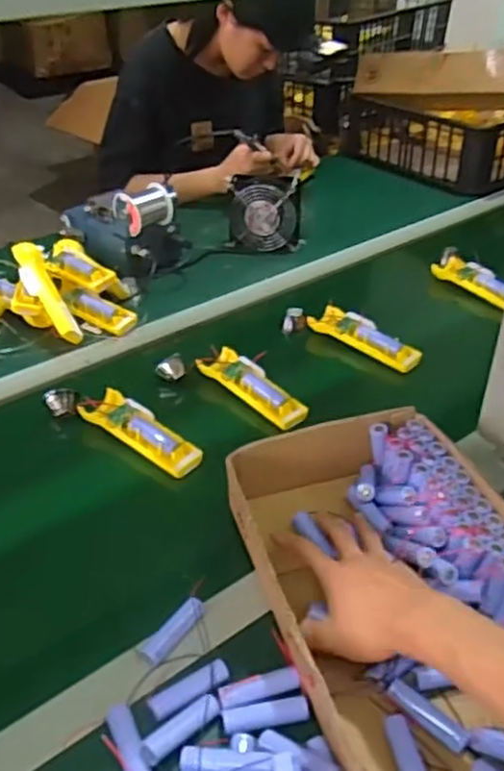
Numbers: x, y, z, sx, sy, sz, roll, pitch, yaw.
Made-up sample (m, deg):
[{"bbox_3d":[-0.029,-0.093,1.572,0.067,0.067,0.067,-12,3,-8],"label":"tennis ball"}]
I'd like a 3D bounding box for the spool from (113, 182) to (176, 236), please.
[{"bbox_3d":[-0.167,-0.279,1.110,0.083,0.054,0.054,-30,47,-35],"label":"spool"}]

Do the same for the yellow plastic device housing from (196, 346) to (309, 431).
[{"bbox_3d":[0.000,-0.001,0.875,0.047,0.023,0.162,-28,45,-33],"label":"yellow plastic device housing"}]

